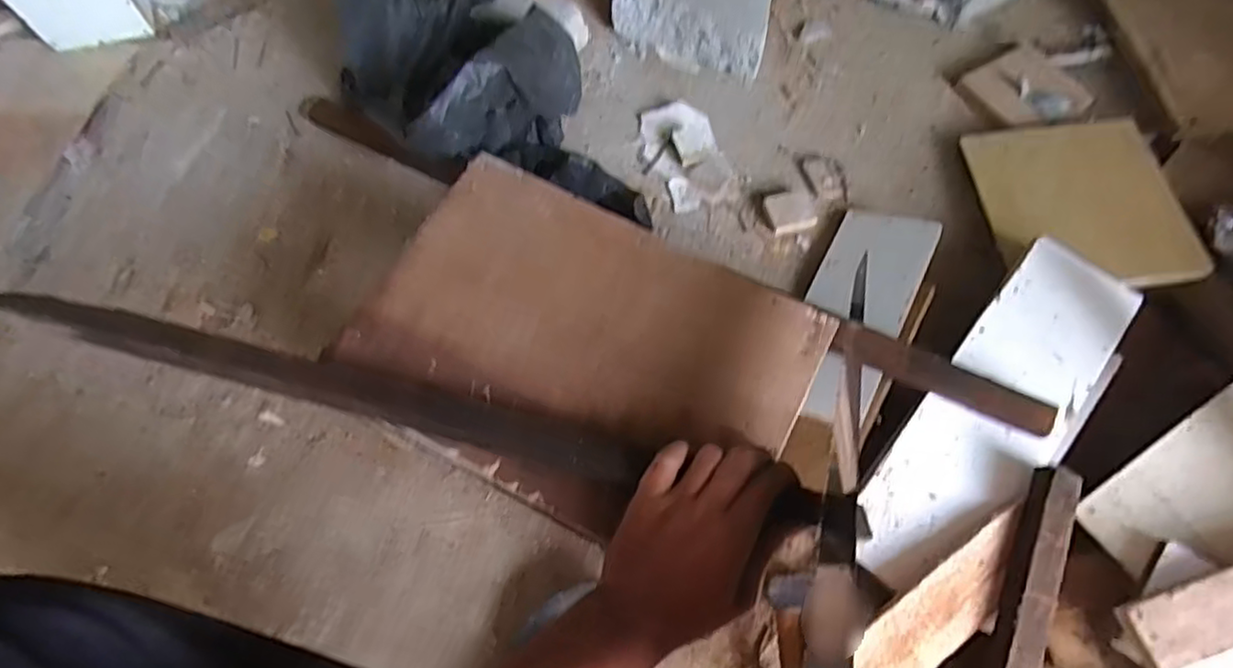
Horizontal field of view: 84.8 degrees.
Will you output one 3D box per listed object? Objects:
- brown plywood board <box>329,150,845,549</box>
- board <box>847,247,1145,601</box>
[{"bbox_3d":[-0.026,0.011,0.492,0.312,0.008,0.221,26,68,10],"label":"brown plywood board"},{"bbox_3d":[0.359,0.073,0.634,0.114,0.012,0.389,37,72,16],"label":"board"}]

